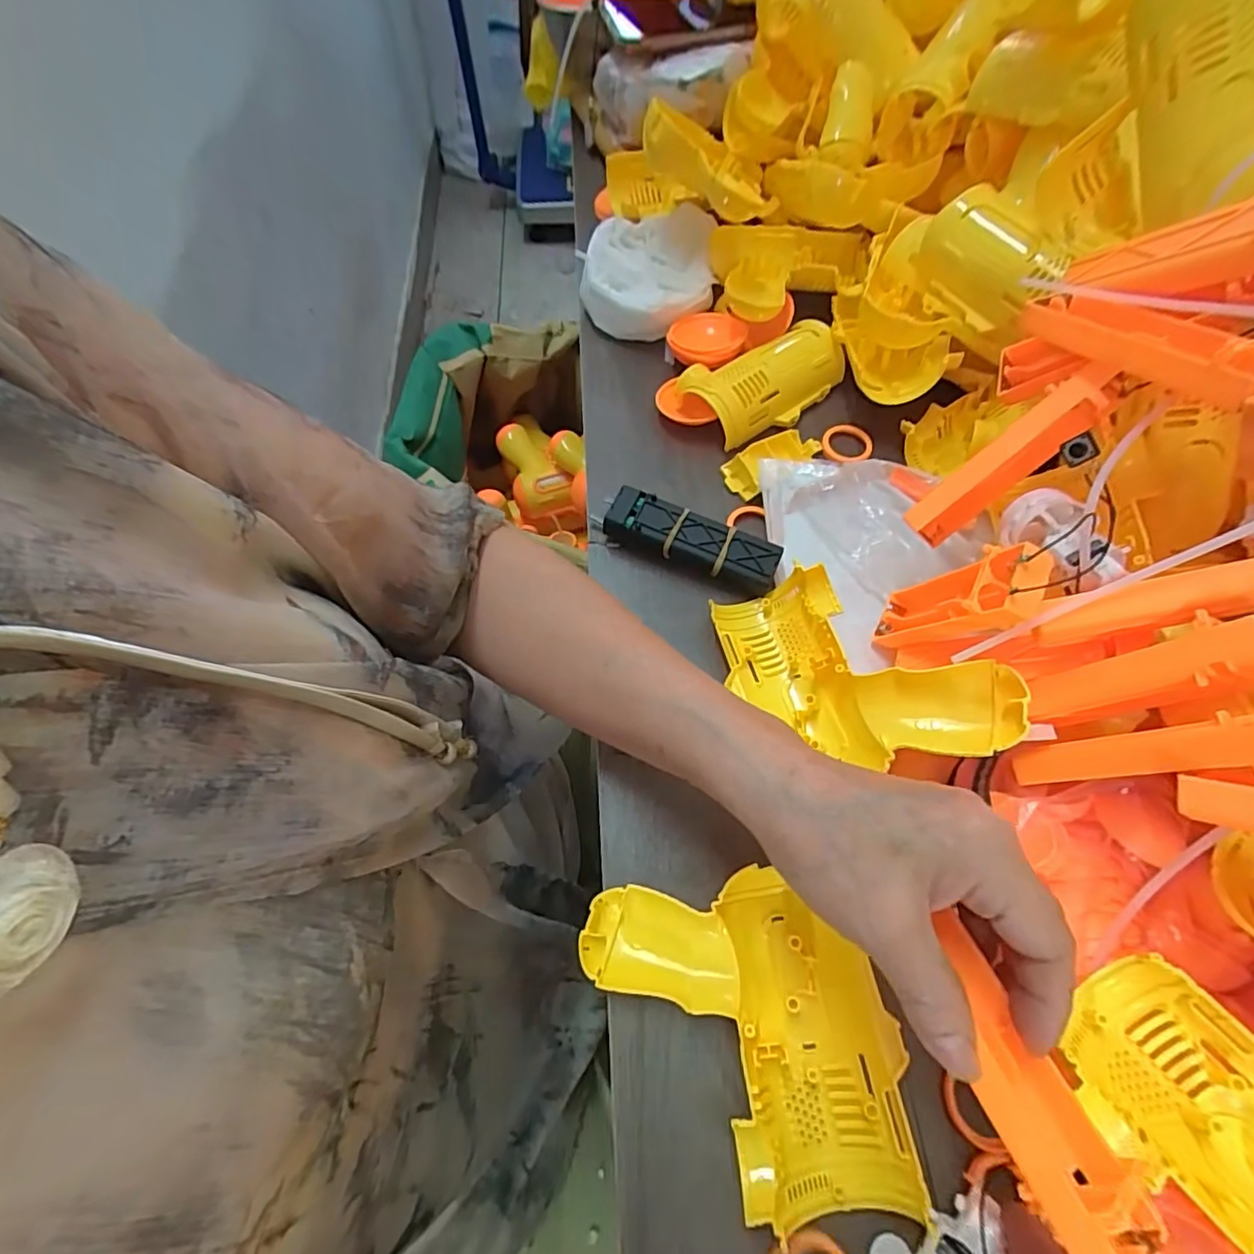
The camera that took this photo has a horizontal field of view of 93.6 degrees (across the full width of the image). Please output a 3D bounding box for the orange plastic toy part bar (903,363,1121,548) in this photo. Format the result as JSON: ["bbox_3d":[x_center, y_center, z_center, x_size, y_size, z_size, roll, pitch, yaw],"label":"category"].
[{"bbox_3d":[0.198,-0.086,0.307,0.028,0.105,0.020,0,52,-51],"label":"orange plastic toy part bar"}]

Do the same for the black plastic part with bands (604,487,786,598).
[{"bbox_3d":[0.041,-0.052,0.371,0.107,0.026,0.029,23,65,10],"label":"black plastic part with bands"}]

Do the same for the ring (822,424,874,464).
[{"bbox_3d":[0.158,-0.133,0.425,0.035,0.005,0.031,0,64,-1],"label":"ring"}]

